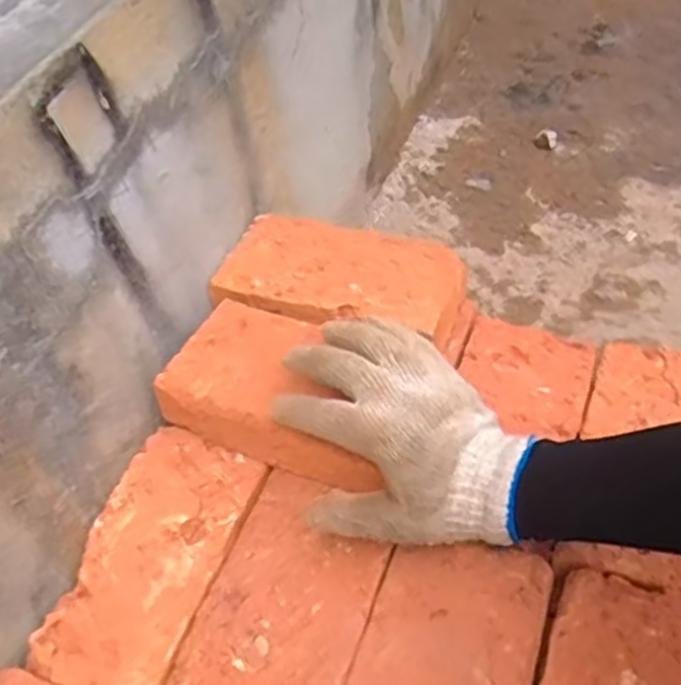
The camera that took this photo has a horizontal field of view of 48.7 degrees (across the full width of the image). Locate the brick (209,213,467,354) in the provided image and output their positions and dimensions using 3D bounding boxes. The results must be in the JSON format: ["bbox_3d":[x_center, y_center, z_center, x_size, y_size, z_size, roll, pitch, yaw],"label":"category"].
[{"bbox_3d":[0.001,-0.050,0.636,0.199,0.040,0.115,12,52,19],"label":"brick"}]

